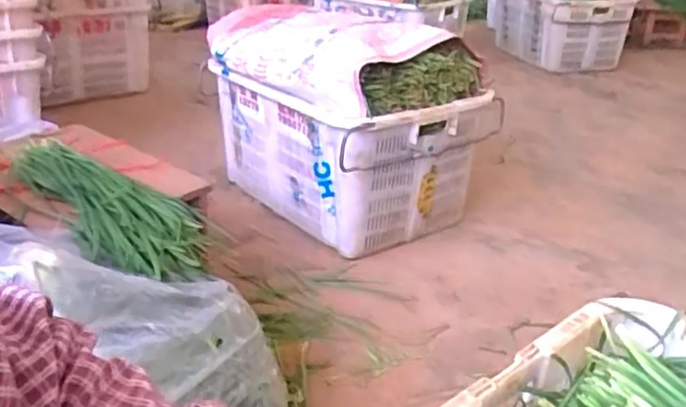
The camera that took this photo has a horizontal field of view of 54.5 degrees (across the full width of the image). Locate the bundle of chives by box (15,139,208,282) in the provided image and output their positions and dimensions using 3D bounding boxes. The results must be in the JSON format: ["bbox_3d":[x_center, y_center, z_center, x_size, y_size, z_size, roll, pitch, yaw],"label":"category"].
[{"bbox_3d":[-0.432,-0.004,1.157,0.477,0.070,0.194,17,31,29],"label":"bundle of chives by box"}]

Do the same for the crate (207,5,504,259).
[{"bbox_3d":[-0.014,-0.219,1.681,0.371,0.496,0.618,-18,32,-33],"label":"crate"}]

